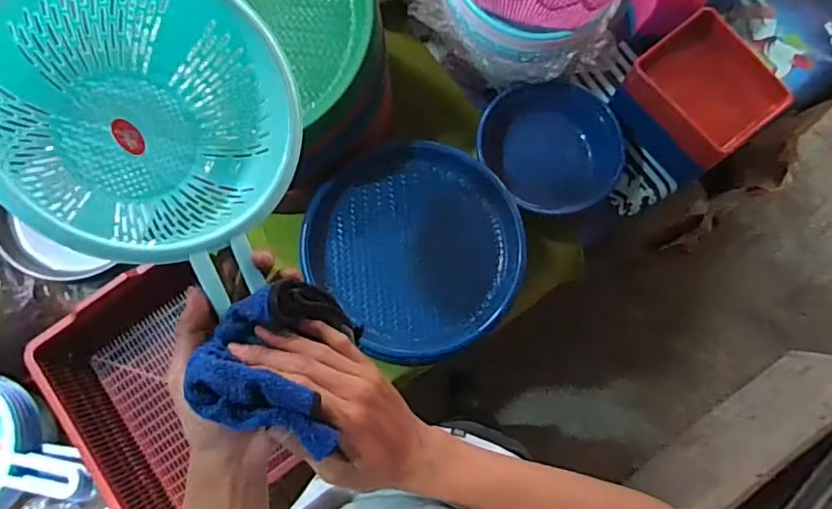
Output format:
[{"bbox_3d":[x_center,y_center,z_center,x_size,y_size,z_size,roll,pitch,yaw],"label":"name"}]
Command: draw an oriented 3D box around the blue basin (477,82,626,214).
[{"bbox_3d":[0.247,-0.186,1.060,0.272,0.095,0.249,20,122,1],"label":"blue basin"}]

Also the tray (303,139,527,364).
[{"bbox_3d":[0.004,-0.018,0.921,0.326,0.050,0.350,0,78,0],"label":"tray"}]

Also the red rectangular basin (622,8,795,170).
[{"bbox_3d":[0.499,-0.287,0.974,0.153,0.100,0.222,-40,81,-8],"label":"red rectangular basin"}]

